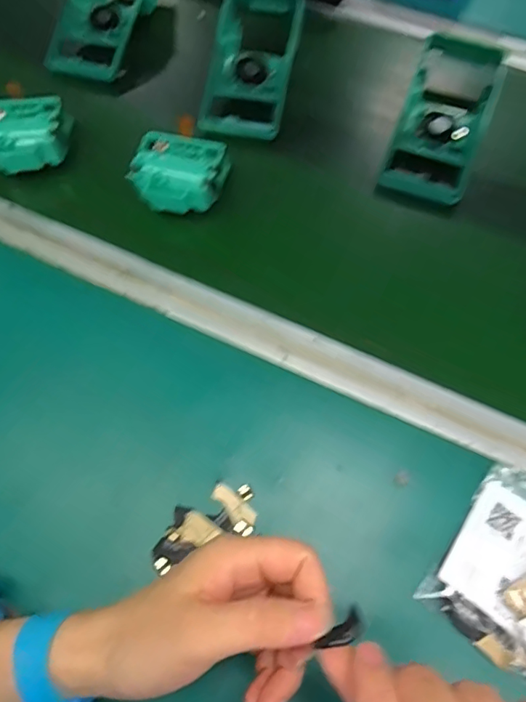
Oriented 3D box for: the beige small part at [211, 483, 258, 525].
[{"bbox_3d":[-0.020,0.108,0.347,0.035,0.004,0.015,41,70,16],"label":"beige small part"}]

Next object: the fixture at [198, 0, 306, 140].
[{"bbox_3d":[-0.007,-0.312,0.519,0.085,0.041,0.204,10,78,3],"label":"fixture"}]

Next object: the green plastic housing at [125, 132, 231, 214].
[{"bbox_3d":[-0.075,-0.160,0.447,0.077,0.033,0.067,13,65,4],"label":"green plastic housing"}]

